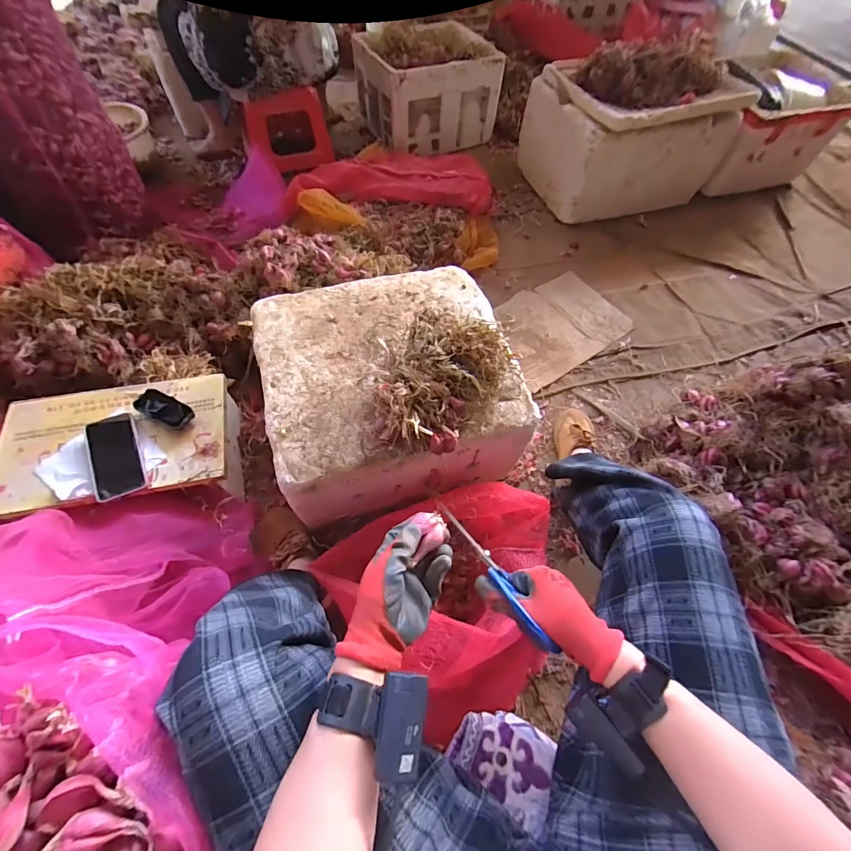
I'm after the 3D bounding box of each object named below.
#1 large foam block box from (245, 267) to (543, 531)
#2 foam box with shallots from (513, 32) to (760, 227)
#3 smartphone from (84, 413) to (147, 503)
[{"bbox_3d":[-0.064,-0.064,0.773,0.438,0.231,0.419,-14,62,-11],"label":"large foam block box"},{"bbox_3d":[0.725,-1.079,1.415,0.596,0.396,0.444,-16,63,-12],"label":"foam box with shallots"},{"bbox_3d":[-0.541,0.054,0.690,0.078,0.011,0.152,-21,71,-21],"label":"smartphone"}]

